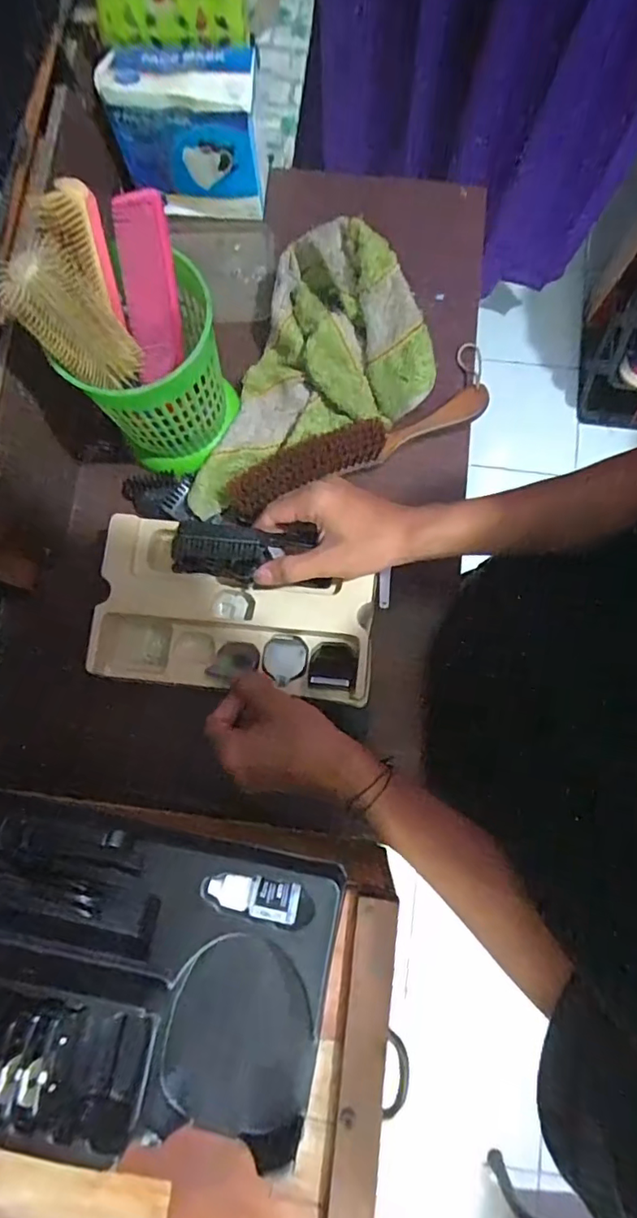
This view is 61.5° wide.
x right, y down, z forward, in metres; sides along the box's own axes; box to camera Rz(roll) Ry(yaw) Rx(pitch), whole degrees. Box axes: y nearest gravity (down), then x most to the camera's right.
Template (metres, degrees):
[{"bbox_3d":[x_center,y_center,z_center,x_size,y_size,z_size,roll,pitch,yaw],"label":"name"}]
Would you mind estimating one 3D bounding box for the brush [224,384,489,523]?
[{"bbox_3d":[0.036,-0.152,0.491,0.261,0.039,0.039,-27,79,-4],"label":"brush"}]

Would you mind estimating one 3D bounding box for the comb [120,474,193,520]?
[{"bbox_3d":[-0.151,-0.107,0.503,0.069,0.012,0.047,7,79,3],"label":"comb"}]

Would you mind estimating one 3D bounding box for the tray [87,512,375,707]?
[{"bbox_3d":[-0.070,-0.001,0.449,0.227,0.029,0.131,6,79,3],"label":"tray"}]

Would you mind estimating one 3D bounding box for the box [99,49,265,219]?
[{"bbox_3d":[-0.119,-0.442,0.505,0.131,0.113,0.060,4,79,2],"label":"box"}]

